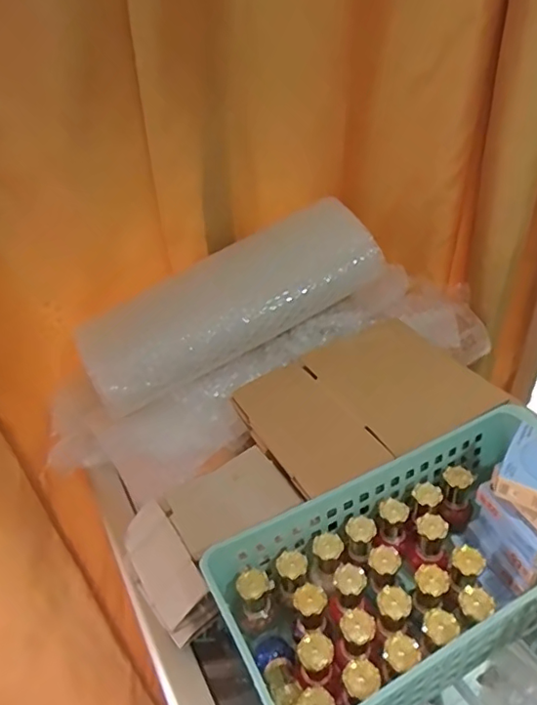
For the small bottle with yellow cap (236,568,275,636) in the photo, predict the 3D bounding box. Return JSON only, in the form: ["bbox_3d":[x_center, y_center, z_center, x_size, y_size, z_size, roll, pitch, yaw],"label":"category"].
[{"bbox_3d":[-0.009,0.180,0.400,0.025,0.043,0.026,-3,36,2],"label":"small bottle with yellow cap"}]

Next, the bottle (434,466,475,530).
[{"bbox_3d":[0.155,0.121,0.457,0.028,0.050,0.024,0,9,6],"label":"bottle"}]

